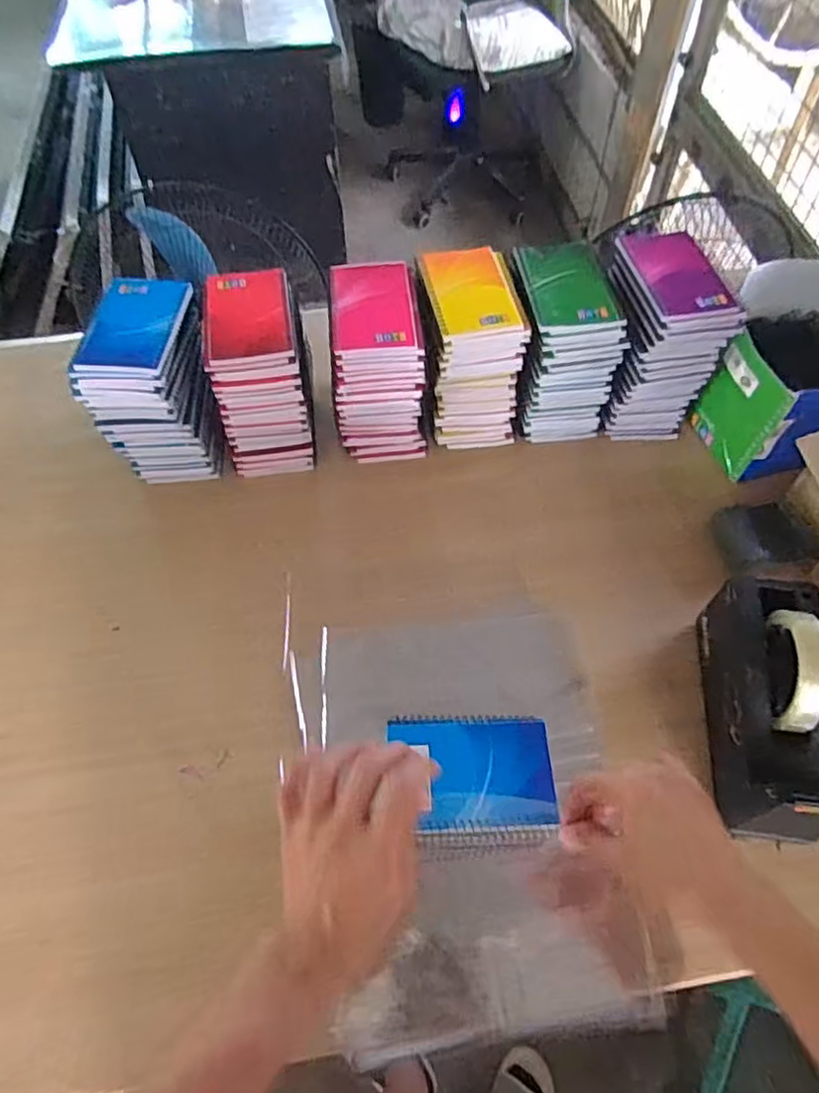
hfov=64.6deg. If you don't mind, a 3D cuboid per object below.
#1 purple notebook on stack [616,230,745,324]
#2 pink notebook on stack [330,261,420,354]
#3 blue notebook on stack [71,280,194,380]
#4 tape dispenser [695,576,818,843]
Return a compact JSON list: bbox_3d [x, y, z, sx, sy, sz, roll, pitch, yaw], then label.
[{"bbox_3d":[0.268,-0.283,0.663,0.083,0.020,0.136,-11,58,-7],"label":"purple notebook on stack"},{"bbox_3d":[-0.038,-0.243,0.653,0.081,0.012,0.121,-5,57,-3],"label":"pink notebook on stack"},{"bbox_3d":[-0.275,-0.221,0.648,0.085,0.011,0.132,4,57,3],"label":"blue notebook on stack"},{"bbox_3d":[0.302,0.126,0.536,0.081,0.121,0.204,6,57,4],"label":"tape dispenser"}]

